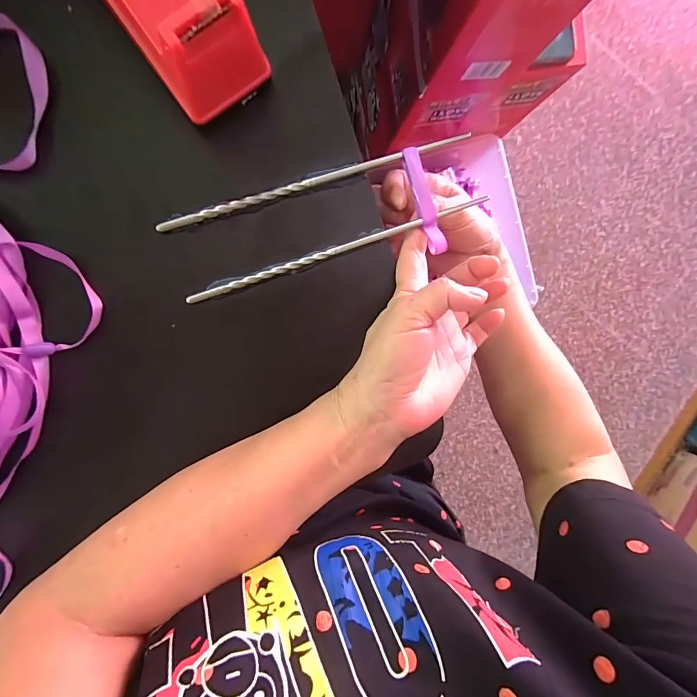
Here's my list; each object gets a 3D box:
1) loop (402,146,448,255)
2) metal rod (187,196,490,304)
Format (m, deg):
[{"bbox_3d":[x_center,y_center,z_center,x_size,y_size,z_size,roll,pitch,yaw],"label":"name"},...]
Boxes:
[{"bbox_3d":[0.053,-0.104,0.266,0.011,0.004,0.072,-19,99,-7],"label":"loop"},{"bbox_3d":[-0.005,-0.070,0.264,0.217,0.004,0.007,-20,94,-5],"label":"metal rod"}]

